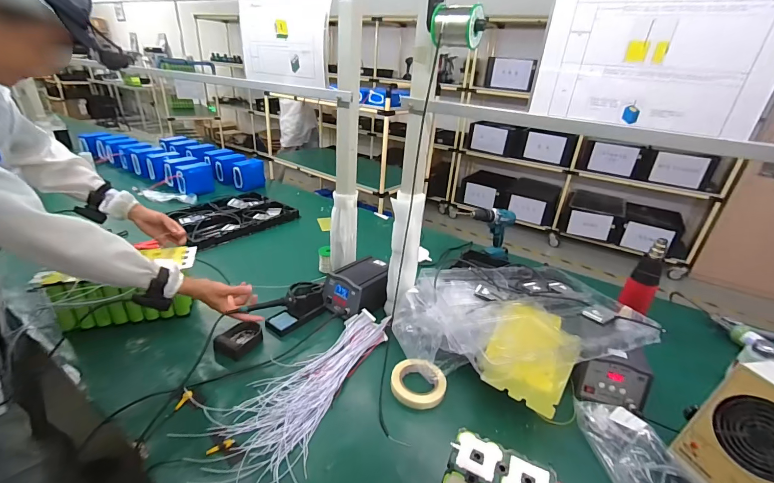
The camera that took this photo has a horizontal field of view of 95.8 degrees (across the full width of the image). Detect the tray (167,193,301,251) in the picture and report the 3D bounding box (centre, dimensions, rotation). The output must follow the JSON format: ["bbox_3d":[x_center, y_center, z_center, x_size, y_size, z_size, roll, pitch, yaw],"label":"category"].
[{"bbox_3d":[-0.677,-0.112,1.510,0.380,0.057,0.472,25,34,36],"label":"tray"}]

